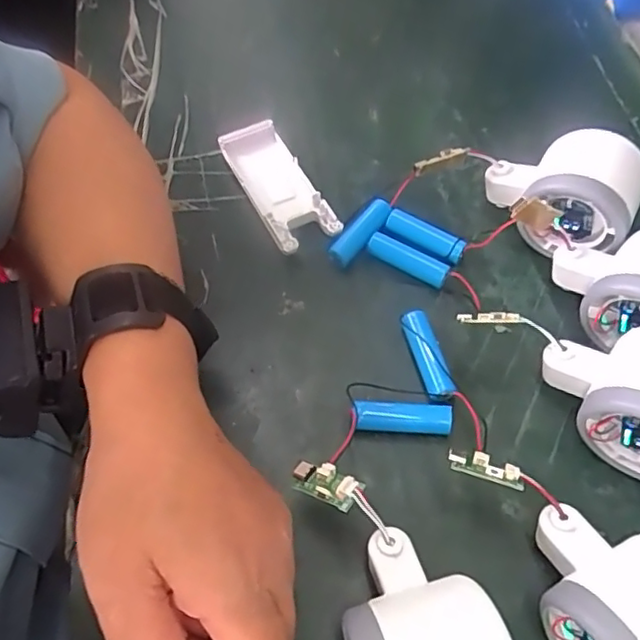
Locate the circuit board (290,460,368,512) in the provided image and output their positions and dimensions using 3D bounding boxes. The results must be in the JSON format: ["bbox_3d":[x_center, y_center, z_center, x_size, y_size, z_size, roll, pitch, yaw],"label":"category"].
[{"bbox_3d":[0.002,0.070,0.262,0.032,0.005,0.016,13,58,35],"label":"circuit board"}]

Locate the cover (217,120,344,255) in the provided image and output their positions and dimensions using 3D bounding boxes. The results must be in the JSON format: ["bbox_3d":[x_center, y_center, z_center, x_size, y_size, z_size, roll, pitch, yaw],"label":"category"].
[{"bbox_3d":[-0.027,-0.086,0.386,0.039,0.017,0.101,-24,61,-12],"label":"cover"}]

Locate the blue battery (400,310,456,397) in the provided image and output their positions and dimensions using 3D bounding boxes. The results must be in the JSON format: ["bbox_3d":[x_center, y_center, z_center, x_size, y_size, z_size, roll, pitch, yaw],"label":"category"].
[{"bbox_3d":[0.056,0.019,0.320,0.014,0.016,0.048,-17,59,-7],"label":"blue battery"}]

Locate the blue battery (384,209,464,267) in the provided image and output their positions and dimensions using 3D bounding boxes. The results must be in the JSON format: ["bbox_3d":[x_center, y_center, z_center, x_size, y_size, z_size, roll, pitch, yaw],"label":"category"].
[{"bbox_3d":[0.061,-0.048,0.361,0.048,0.014,0.014,31,65,20],"label":"blue battery"}]

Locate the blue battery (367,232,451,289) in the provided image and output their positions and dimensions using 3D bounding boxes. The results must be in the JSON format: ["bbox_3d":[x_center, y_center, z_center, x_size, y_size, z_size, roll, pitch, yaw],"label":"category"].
[{"bbox_3d":[0.052,-0.035,0.355,0.049,0.012,0.014,27,64,18],"label":"blue battery"}]

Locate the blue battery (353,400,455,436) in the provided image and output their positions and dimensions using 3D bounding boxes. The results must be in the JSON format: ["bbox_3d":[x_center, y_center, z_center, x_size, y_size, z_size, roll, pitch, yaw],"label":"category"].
[{"bbox_3d":[0.042,0.050,0.307,0.048,0.016,0.012,1,59,4],"label":"blue battery"}]

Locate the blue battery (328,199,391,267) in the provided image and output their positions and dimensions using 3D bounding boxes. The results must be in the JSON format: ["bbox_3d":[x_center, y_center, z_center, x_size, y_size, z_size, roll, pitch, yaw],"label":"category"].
[{"bbox_3d":[0.024,-0.052,0.364,0.016,0.014,0.046,34,66,21],"label":"blue battery"}]

